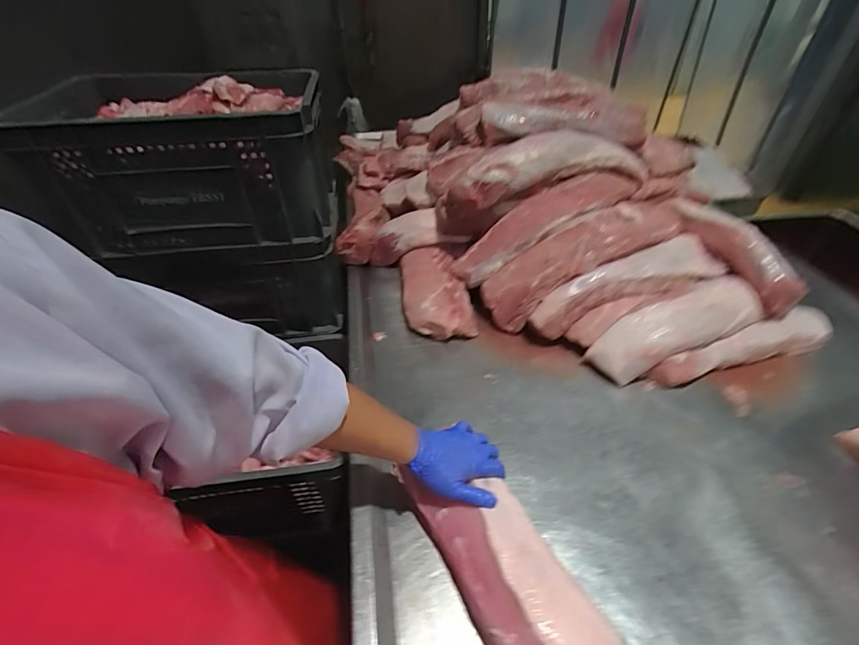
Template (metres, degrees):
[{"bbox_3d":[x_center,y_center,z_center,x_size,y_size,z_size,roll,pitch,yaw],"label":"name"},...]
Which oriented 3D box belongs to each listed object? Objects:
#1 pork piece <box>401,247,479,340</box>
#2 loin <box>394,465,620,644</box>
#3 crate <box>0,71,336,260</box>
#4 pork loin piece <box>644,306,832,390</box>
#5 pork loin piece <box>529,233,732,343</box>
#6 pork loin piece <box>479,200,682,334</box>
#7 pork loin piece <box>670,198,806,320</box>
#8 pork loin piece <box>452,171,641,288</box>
[{"bbox_3d":[0.011,-0.072,0.969,0.146,0.069,0.279,-6,41,-7],"label":"pork piece"},{"bbox_3d":[0.114,0.328,0.482,0.128,0.051,0.370,-21,42,-23],"label":"loin"},{"bbox_3d":[-0.464,-0.334,0.874,0.483,0.270,0.344,-6,42,-5],"label":"crate"},{"bbox_3d":[0.626,0.057,0.836,0.430,0.055,0.074,-13,42,-15],"label":"pork loin piece"},{"bbox_3d":[0.412,-0.083,0.871,0.429,0.092,0.108,-21,43,-5],"label":"pork loin piece"},{"bbox_3d":[0.349,-0.165,0.912,0.510,0.129,0.137,-29,45,-2],"label":"pork loin piece"},{"bbox_3d":[0.662,-0.175,0.914,0.093,0.088,0.340,-13,56,-15],"label":"pork loin piece"},{"bbox_3d":[0.271,-0.228,0.951,0.474,0.091,0.113,-31,46,-4],"label":"pork loin piece"}]

